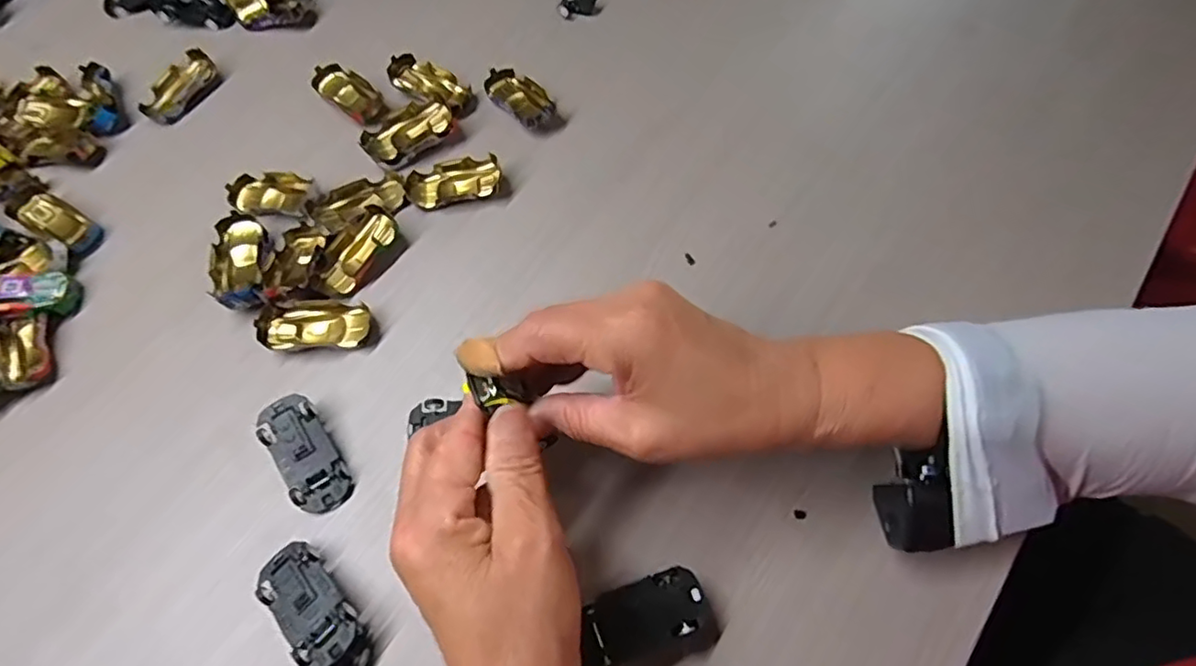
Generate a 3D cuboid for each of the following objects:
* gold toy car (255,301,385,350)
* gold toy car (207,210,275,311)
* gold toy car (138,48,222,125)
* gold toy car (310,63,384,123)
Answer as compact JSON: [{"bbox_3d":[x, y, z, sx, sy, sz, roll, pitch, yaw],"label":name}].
[{"bbox_3d":[-0.169,-0.006,0.373,0.064,0.018,0.028,-5,65,1],"label":"gold toy car"},{"bbox_3d":[-0.222,-0.044,0.385,0.033,0.017,0.067,-10,65,-1],"label":"gold toy car"},{"bbox_3d":[-0.320,-0.189,0.471,0.035,0.014,0.062,30,70,16],"label":"gold toy car"},{"bbox_3d":[-0.185,-0.178,0.460,0.067,0.016,0.028,39,73,19],"label":"gold toy car"}]

